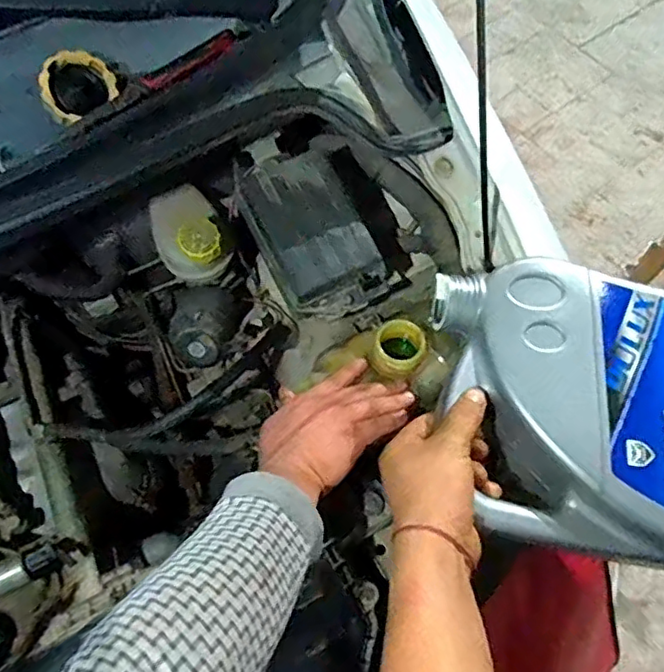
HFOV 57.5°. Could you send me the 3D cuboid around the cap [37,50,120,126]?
[{"bbox_3d":[-0.221,-0.219,0.523,0.065,0.017,0.052,-36,112,-14],"label":"cap"}]

